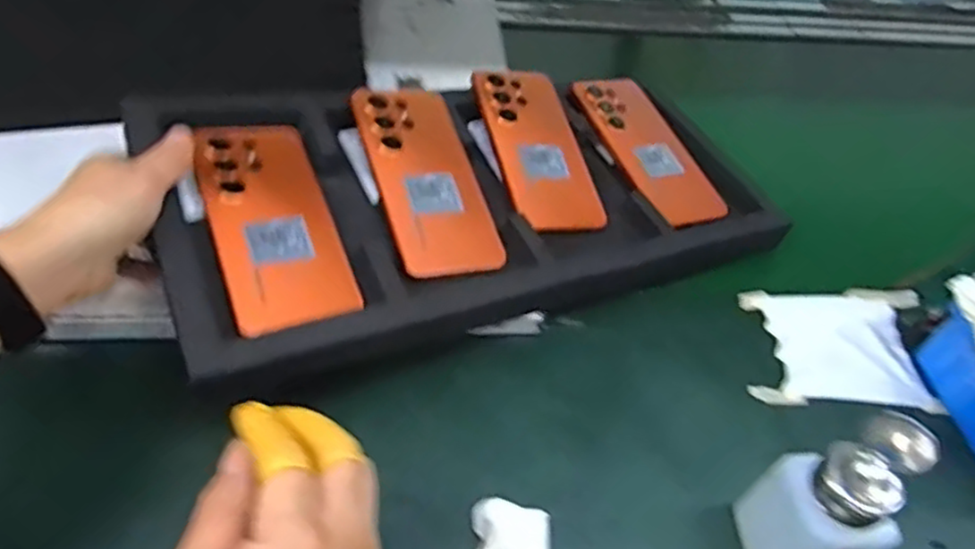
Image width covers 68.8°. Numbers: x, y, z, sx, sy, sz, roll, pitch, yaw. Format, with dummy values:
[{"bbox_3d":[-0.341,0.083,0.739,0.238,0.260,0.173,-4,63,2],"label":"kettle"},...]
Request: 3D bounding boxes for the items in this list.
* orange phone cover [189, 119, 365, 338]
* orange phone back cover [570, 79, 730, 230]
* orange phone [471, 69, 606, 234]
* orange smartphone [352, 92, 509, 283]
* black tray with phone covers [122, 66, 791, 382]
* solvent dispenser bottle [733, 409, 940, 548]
[{"bbox_3d":[-0.138,-0.035,0.464,0.082,0.009,0.174,-8,56,-32],"label":"orange phone cover"},{"bbox_3d":[0.142,-0.112,0.626,0.070,0.009,0.172,-19,63,-23],"label":"orange phone back cover"},{"bbox_3d":[0.041,-0.104,0.584,0.075,0.007,0.172,-3,58,-23],"label":"orange phone"},{"bbox_3d":[-0.046,-0.072,0.524,0.075,0.007,0.170,-9,62,-24],"label":"orange smartphone"},{"bbox_3d":[-0.003,-0.065,0.544,0.463,0.032,0.221,-15,59,-28],"label":"black tray with phone covers"},{"bbox_3d":[0.183,0.132,0.393,0.054,0.118,0.050,6,49,-2],"label":"solvent dispenser bottle"}]

